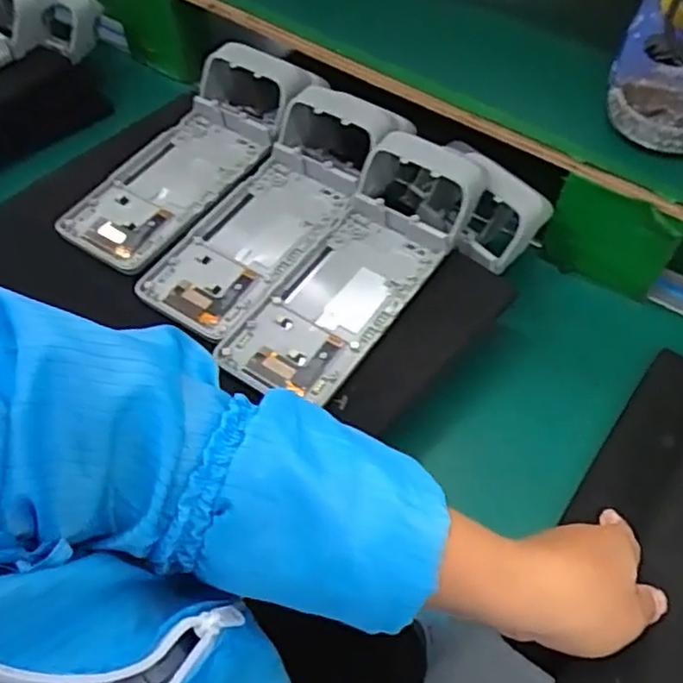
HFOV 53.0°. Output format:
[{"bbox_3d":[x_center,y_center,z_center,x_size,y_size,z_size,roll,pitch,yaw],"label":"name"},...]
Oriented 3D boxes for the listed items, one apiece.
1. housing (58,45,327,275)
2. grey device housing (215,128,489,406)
[{"bbox_3d":[-0.107,-0.149,0.516,0.096,0.058,0.222,27,58,14],"label":"housing"},{"bbox_3d":[0.013,-0.054,0.443,0.085,0.053,0.210,32,59,17],"label":"grey device housing"}]

